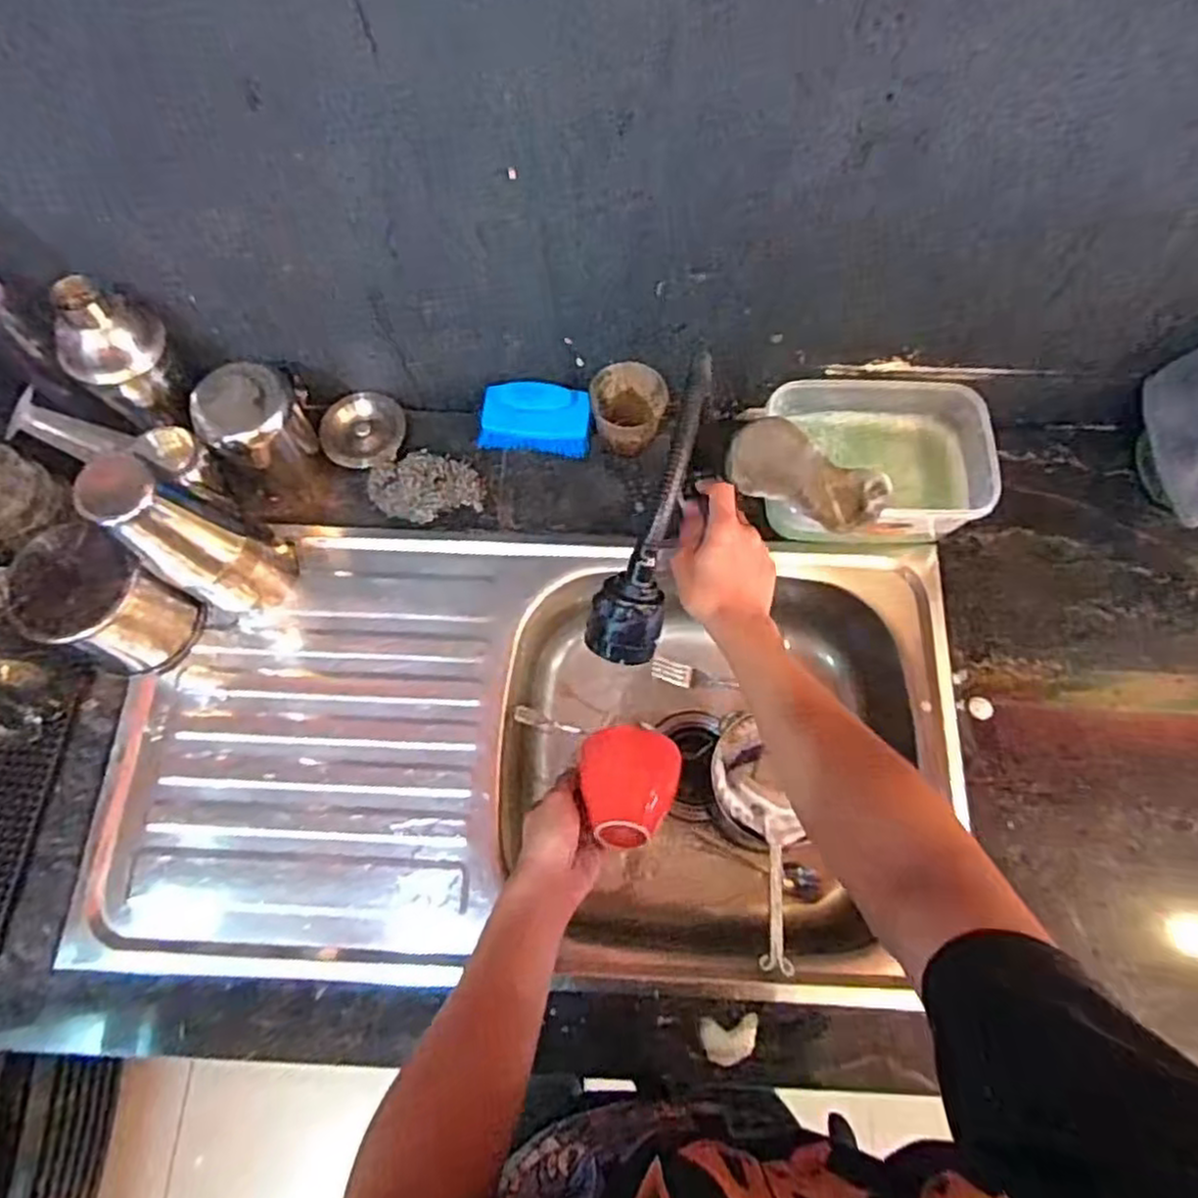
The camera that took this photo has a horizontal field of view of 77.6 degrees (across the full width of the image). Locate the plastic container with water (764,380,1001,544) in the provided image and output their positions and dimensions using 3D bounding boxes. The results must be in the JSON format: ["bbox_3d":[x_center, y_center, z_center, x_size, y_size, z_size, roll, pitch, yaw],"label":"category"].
[{"bbox_3d":[0.259,-0.131,0.710,0.189,0.095,0.154,-6,71,-1],"label":"plastic container with water"}]

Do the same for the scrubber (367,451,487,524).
[{"bbox_3d":[-0.169,-0.106,0.732,0.103,0.058,0.064,-10,71,-3],"label":"scrubber"}]

